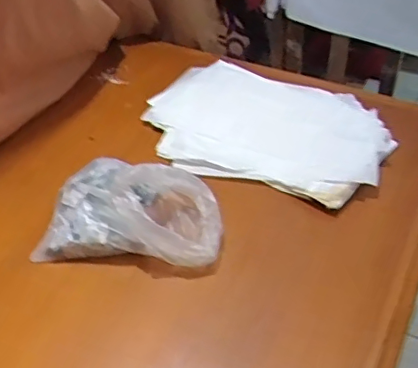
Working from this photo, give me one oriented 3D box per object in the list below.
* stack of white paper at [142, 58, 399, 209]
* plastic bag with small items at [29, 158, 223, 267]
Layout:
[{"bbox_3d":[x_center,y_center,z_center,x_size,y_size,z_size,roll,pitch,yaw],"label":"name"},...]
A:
[{"bbox_3d":[0.100,-0.108,1.049,0.443,0.033,0.305,19,47,21],"label":"stack of white paper"},{"bbox_3d":[-0.115,0.022,0.870,0.272,0.110,0.191,3,43,6],"label":"plastic bag with small items"}]

